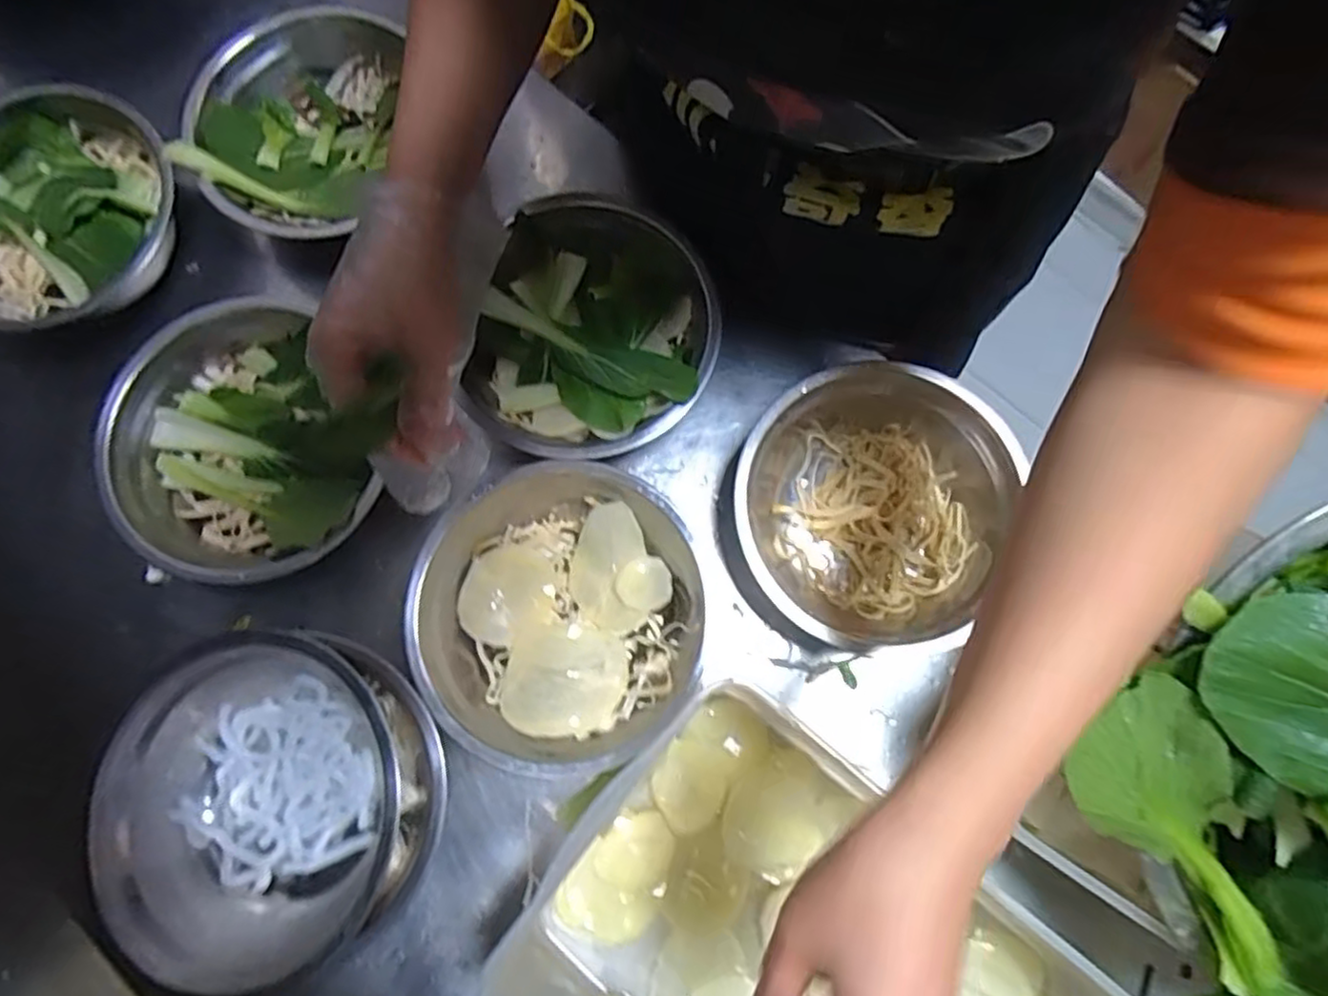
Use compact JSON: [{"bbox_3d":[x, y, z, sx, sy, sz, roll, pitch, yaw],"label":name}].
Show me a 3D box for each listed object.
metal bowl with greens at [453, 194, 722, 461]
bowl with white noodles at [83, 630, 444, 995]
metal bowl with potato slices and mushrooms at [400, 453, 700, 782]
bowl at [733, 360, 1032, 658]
[{"bbox_3d":[-0.049,-0.114,0.510,0.166,0.066,0.184,20,78,4],"label":"metal bowl with greens"},{"bbox_3d":[-0.232,0.179,0.434,0.187,0.103,0.179,0,77,-1],"label":"bowl with white noodles"},{"bbox_3d":[-0.068,0.077,0.473,0.180,0.059,0.192,0,77,-1],"label":"metal bowl with potato slices and mushrooms"},{"bbox_3d":[0.146,-0.002,0.499,0.181,0.055,0.203,31,79,6],"label":"bowl"}]

